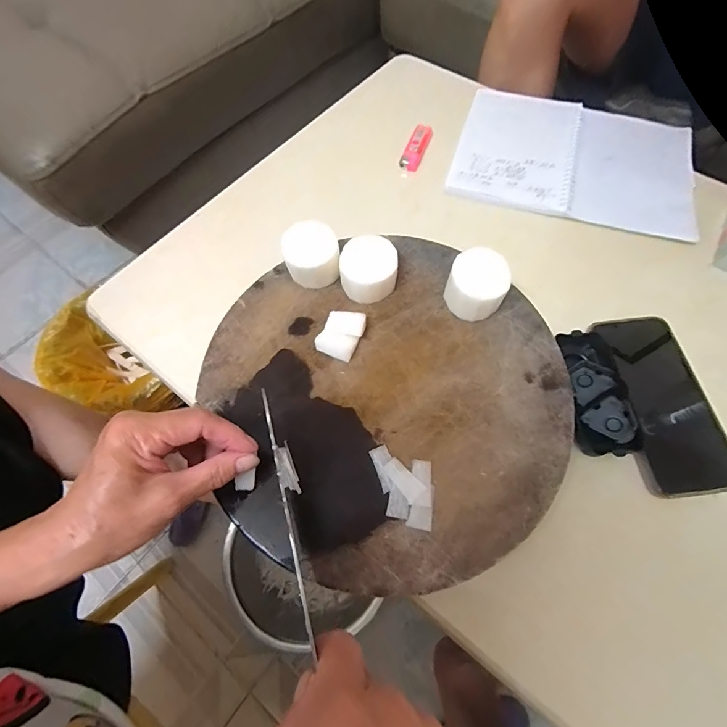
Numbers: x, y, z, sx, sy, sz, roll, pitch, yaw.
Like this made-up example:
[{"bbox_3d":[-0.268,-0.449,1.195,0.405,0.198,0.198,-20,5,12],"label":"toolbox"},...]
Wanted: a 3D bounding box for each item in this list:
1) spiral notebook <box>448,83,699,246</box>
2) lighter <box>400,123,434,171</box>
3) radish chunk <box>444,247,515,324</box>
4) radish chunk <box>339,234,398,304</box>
[{"bbox_3d":[0.265,-0.264,0.472,0.281,0.008,0.213,15,68,8],"label":"spiral notebook"},{"bbox_3d":[0.069,-0.281,0.487,0.024,0.010,0.077,19,69,9],"label":"lighter"},{"bbox_3d":[0.099,-0.068,0.328,0.050,0.036,0.049,-1,67,1],"label":"radish chunk"},{"bbox_3d":[0.006,-0.083,0.340,0.049,0.042,0.050,-1,67,1],"label":"radish chunk"}]

